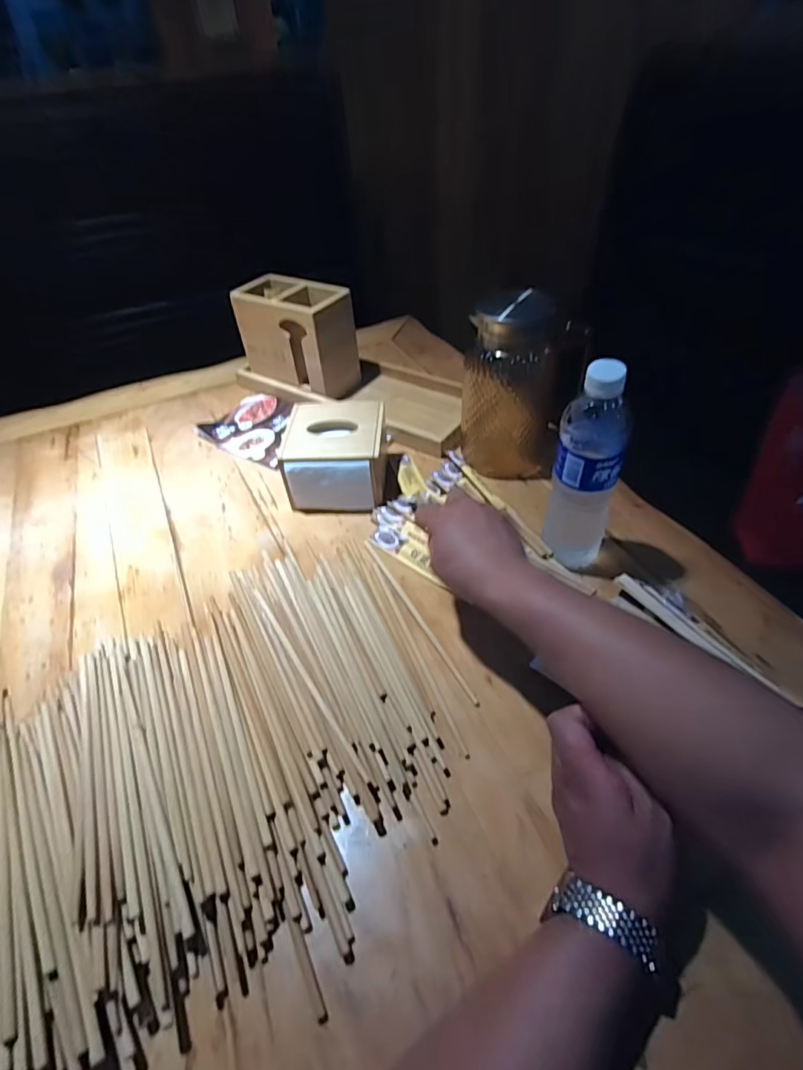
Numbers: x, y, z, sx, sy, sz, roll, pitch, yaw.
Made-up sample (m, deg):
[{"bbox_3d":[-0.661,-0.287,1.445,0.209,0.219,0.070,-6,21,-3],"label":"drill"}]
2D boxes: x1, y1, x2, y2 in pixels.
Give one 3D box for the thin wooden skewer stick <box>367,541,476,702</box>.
[{"bbox_3d":[0.014,0.080,0.539,0.008,0.005,0.232,-21,46,-17],"label":"thin wooden skewer stick"}]

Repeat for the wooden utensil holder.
[{"bbox_3d":[-0.163,-0.316,0.827,0.169,0.141,0.088,21,51,24],"label":"wooden utensil holder"}]

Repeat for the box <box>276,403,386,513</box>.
[{"bbox_3d":[-0.080,-0.104,0.675,0.119,0.088,0.132,1,44,5],"label":"box"}]

